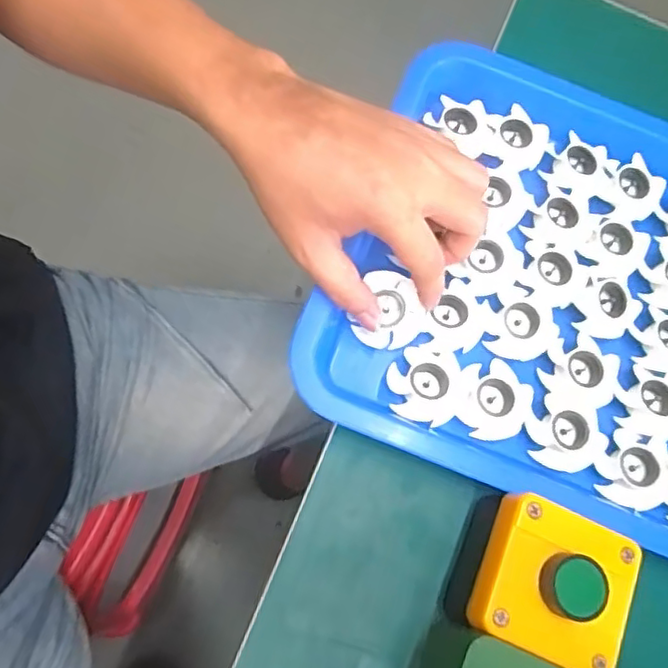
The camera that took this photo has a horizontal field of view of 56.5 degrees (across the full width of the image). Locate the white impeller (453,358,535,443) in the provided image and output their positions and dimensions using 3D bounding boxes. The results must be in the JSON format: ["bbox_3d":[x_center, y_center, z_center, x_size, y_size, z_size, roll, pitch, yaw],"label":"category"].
[{"bbox_3d":[0.090,0.037,0.354,0.042,0.006,0.041,0,71,0],"label":"white impeller"}]

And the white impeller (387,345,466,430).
[{"bbox_3d":[0.052,0.027,0.355,0.042,0.006,0.044,2,73,-8],"label":"white impeller"}]

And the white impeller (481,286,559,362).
[{"bbox_3d":[0.111,-0.006,0.374,0.042,0.011,0.042,3,72,-7],"label":"white impeller"}]

